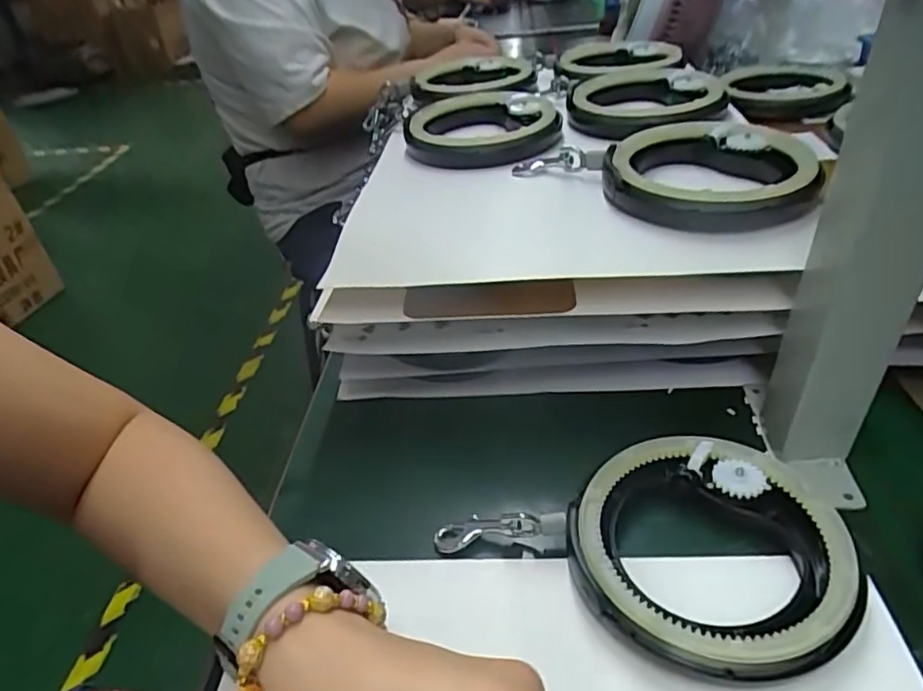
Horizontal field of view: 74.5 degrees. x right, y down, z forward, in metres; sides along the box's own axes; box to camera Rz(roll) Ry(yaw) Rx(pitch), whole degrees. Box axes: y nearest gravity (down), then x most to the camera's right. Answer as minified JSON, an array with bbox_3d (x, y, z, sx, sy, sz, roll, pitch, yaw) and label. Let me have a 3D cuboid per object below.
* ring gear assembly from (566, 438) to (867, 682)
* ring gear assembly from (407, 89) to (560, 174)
[{"bbox_3d":[0.117,0.098,0.296,0.125,0.026,0.120,4,37,11],"label":"ring gear assembly"},{"bbox_3d":[0.019,-0.189,0.518,0.130,0.035,0.127,-3,36,2],"label":"ring gear assembly"}]

